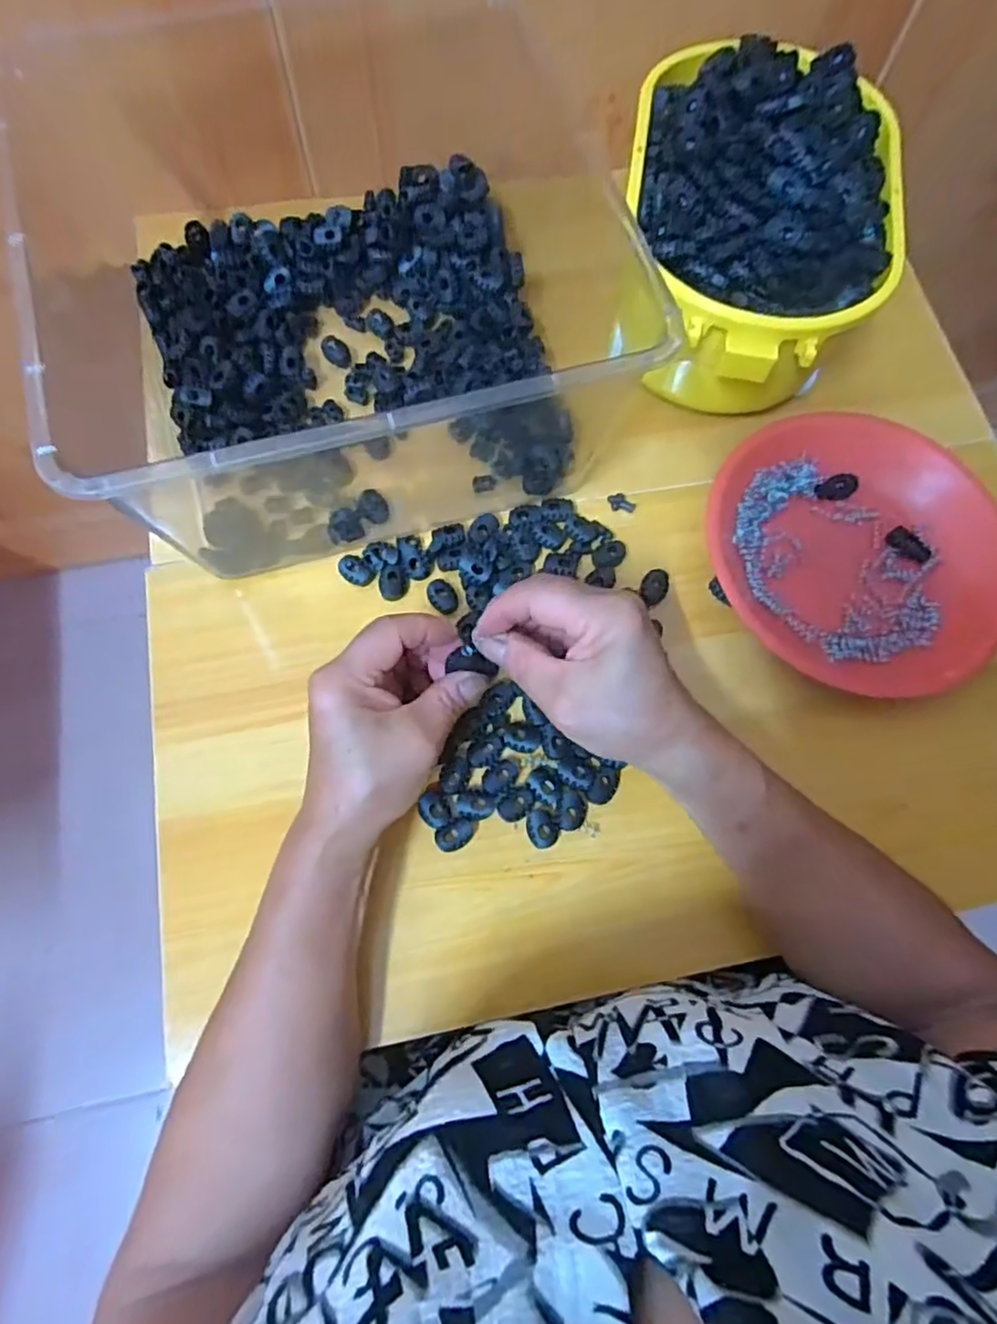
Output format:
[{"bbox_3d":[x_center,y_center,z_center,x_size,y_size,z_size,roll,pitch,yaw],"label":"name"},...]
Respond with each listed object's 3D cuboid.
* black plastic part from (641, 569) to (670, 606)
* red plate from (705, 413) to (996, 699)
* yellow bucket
[{"bbox_3d":[0.099,-0.047,0.417,0.017,0.009,0.022,37,75,9],"label":"black plastic part"},{"bbox_3d":[0.231,-0.074,0.429,0.191,0.031,0.176,1,72,-2],"label":"red plate"},{"bbox_3d":[0.164,-0.277,0.433,0.166,0.111,0.236,8,72,0],"label":"yellow bucket"}]

